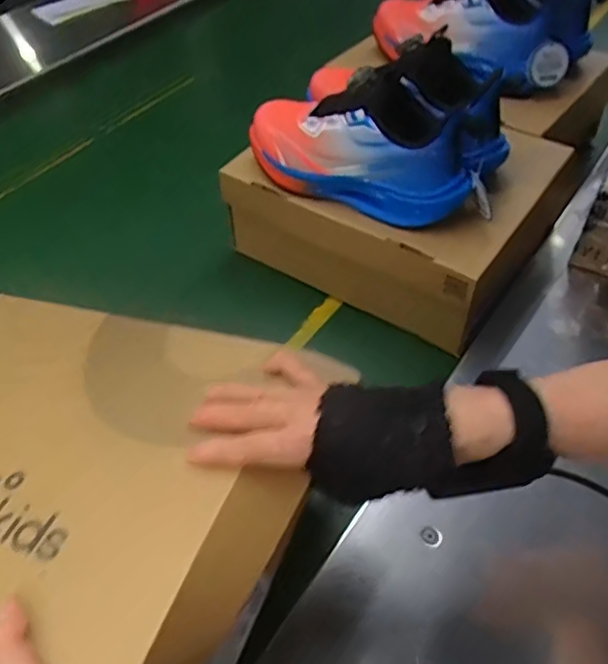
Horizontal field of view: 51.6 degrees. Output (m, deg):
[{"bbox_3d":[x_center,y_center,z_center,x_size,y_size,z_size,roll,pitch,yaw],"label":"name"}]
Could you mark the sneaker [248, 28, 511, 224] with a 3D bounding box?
[{"bbox_3d":[0.065,-0.194,0.597,0.234,0.118,0.104,22,51,20],"label":"sneaker"}]

